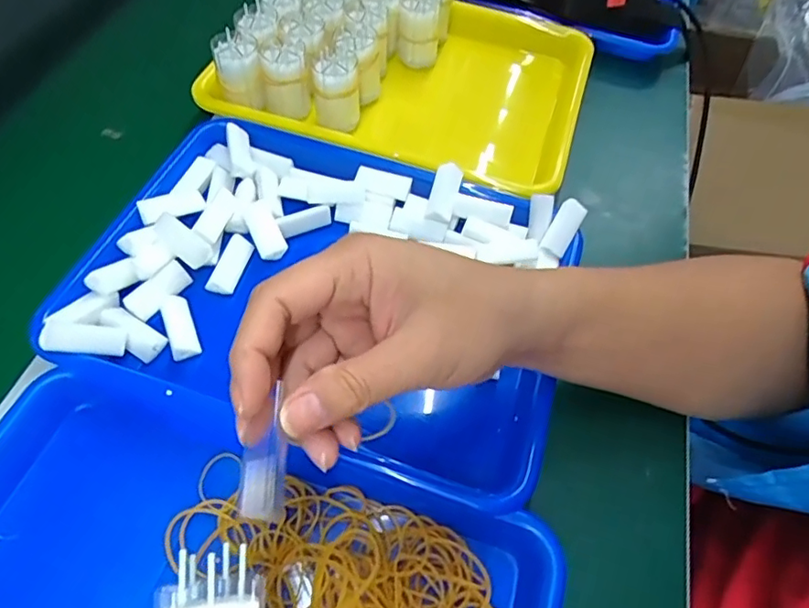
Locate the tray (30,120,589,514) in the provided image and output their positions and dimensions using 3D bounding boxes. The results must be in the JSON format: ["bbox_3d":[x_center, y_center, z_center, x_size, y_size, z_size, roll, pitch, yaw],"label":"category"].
[{"bbox_3d":[-0.049,-0.015,0.408,0.330,0.044,0.246,16,57,7],"label":"tray"}]

